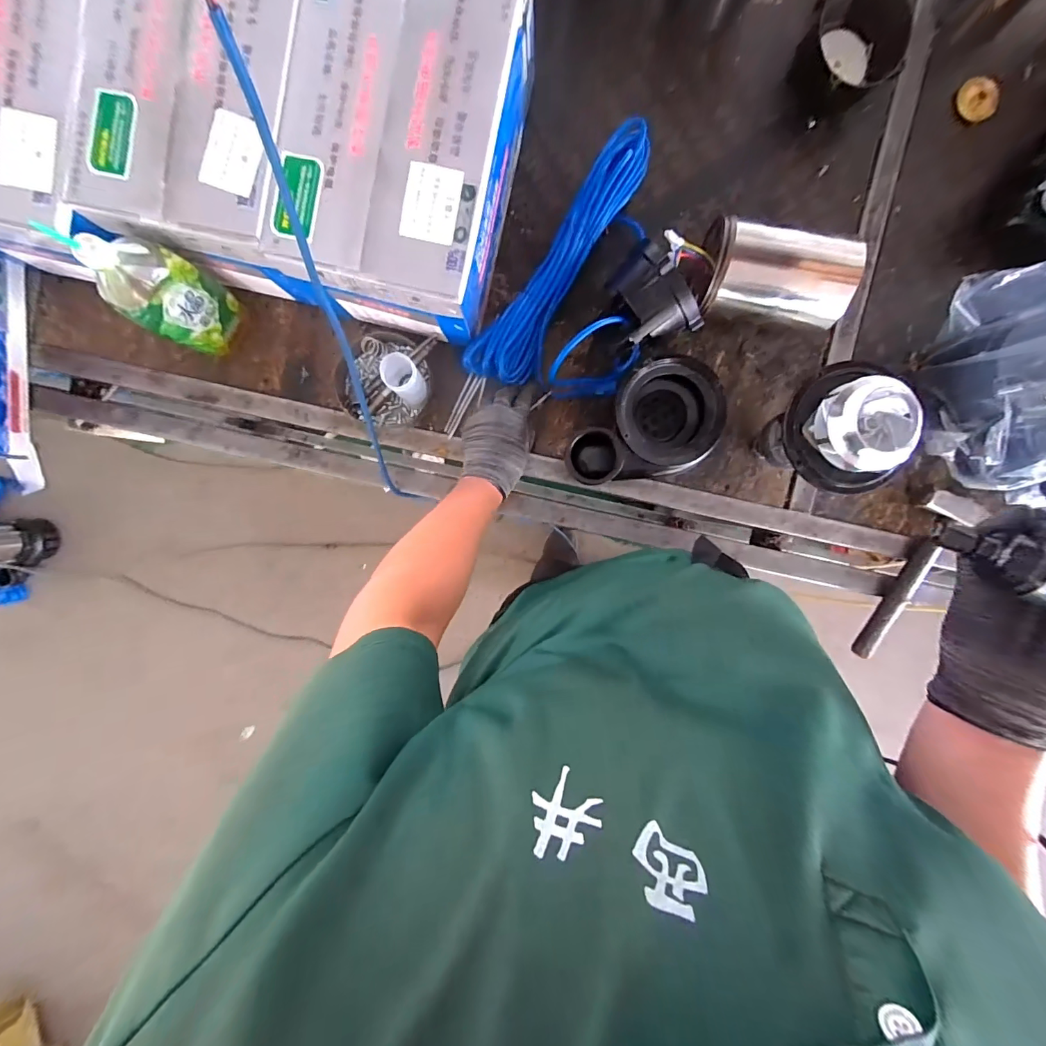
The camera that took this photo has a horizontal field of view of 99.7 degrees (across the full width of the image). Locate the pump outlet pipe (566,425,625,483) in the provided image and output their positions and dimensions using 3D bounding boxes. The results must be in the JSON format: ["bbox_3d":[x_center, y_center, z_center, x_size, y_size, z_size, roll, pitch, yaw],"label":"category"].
[{"bbox_3d":[0.097,-0.090,0.604,0.077,0.050,0.074,0,92,0],"label":"pump outlet pipe"}]

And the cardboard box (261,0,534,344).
[{"bbox_3d":[-0.139,-0.468,0.565,0.252,0.173,0.405,10,94,0],"label":"cardboard box"}]

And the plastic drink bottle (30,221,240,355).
[{"bbox_3d":[-0.451,-0.288,0.577,0.071,0.208,0.091,7,94,1],"label":"plastic drink bottle"}]

